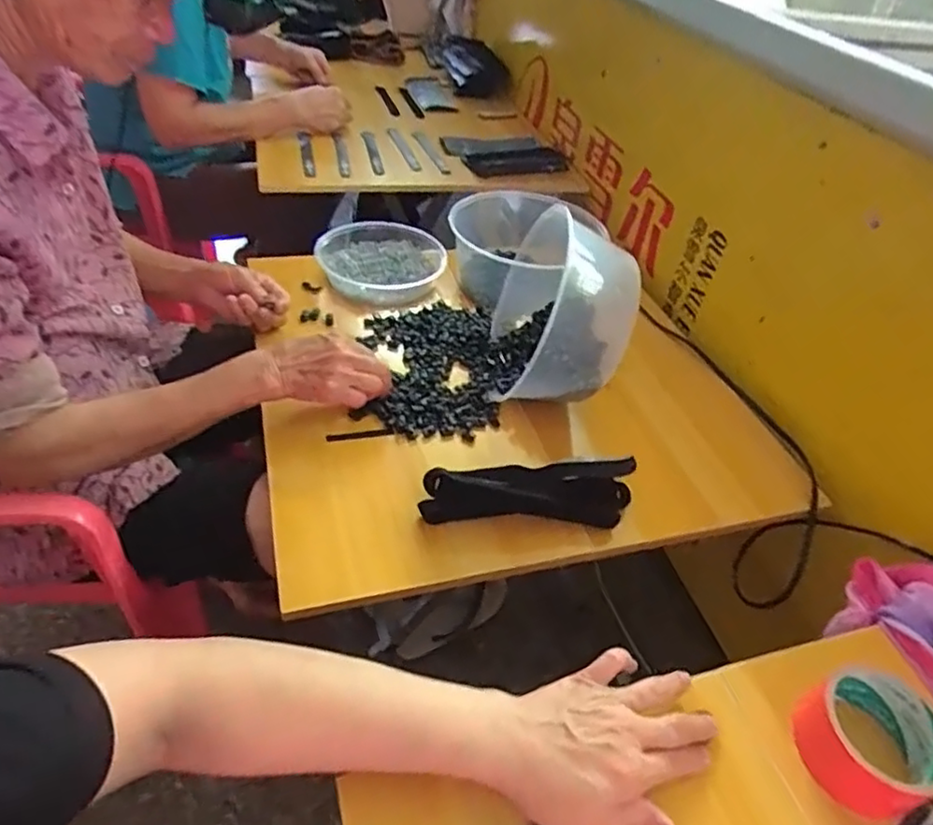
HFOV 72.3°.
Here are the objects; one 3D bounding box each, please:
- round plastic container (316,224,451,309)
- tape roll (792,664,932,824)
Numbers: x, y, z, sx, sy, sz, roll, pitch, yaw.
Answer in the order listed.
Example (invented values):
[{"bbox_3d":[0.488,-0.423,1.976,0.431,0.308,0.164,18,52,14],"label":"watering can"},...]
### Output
[{"bbox_3d":[-0.127,-0.229,0.966,0.186,0.053,0.186,4,42,-4],"label":"round plastic container"},{"bbox_3d":[0.285,0.227,0.447,0.095,0.043,0.084,-10,45,-19],"label":"tape roll"}]

